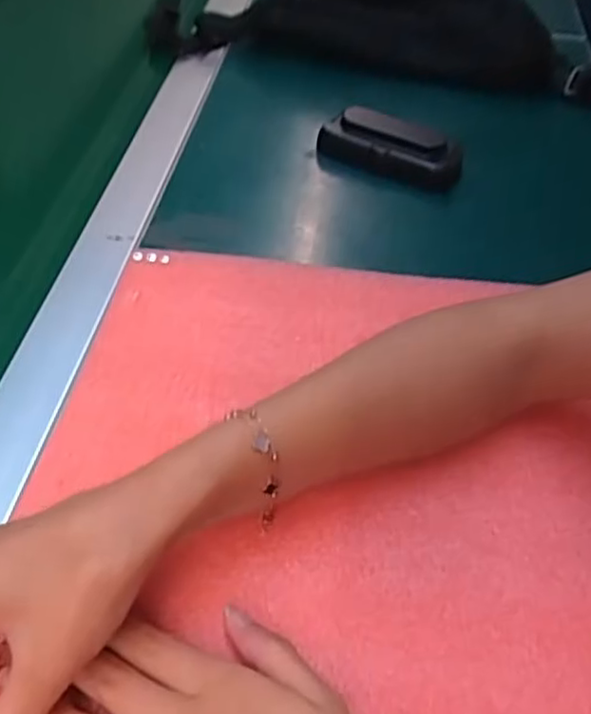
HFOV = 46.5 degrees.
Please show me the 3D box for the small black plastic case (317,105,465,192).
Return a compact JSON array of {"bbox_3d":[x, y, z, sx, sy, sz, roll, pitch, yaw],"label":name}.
[{"bbox_3d":[0.073,-0.157,0.509,0.102,0.026,0.054,23,52,18],"label":"small black plastic case"}]

